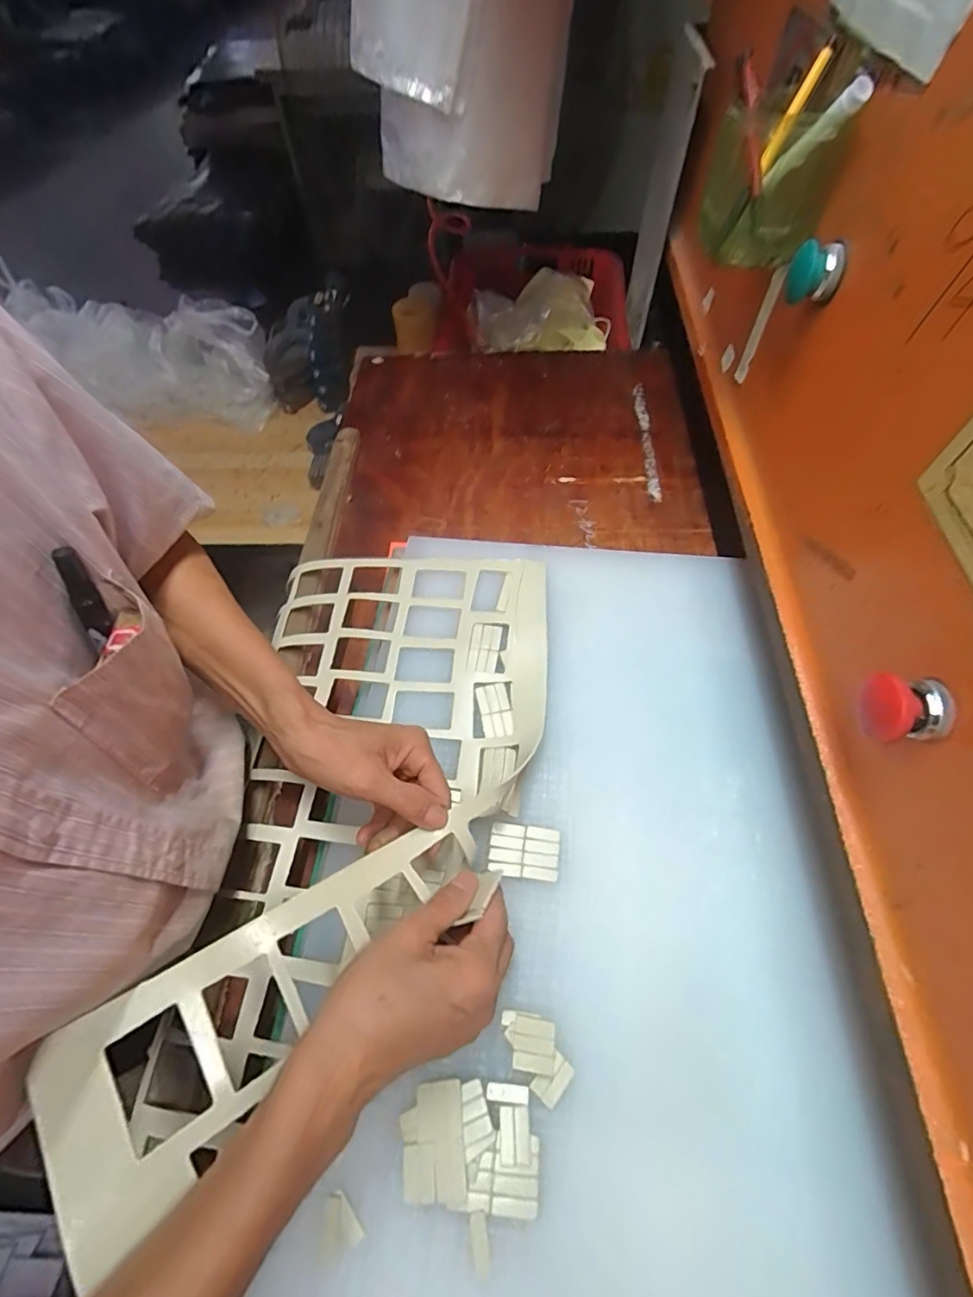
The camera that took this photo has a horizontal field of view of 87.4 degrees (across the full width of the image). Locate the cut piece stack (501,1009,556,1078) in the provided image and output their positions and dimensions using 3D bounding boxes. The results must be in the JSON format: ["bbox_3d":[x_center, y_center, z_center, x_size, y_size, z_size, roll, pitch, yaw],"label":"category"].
[{"bbox_3d":[0.028,0.264,0.341,0.036,0.010,0.032,6,61,7],"label":"cut piece stack"}]

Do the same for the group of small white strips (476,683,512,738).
[{"bbox_3d":[0.008,0.058,0.467,0.026,0.007,0.051,-10,60,-2],"label":"group of small white strips"}]

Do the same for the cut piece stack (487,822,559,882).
[{"bbox_3d":[0.030,0.161,0.404,0.054,0.004,0.039,4,61,6],"label":"cut piece stack"}]

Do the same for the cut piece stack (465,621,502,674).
[{"bbox_3d":[-0.002,0.000,0.497,0.029,0.005,0.054,6,61,7],"label":"cut piece stack"}]

